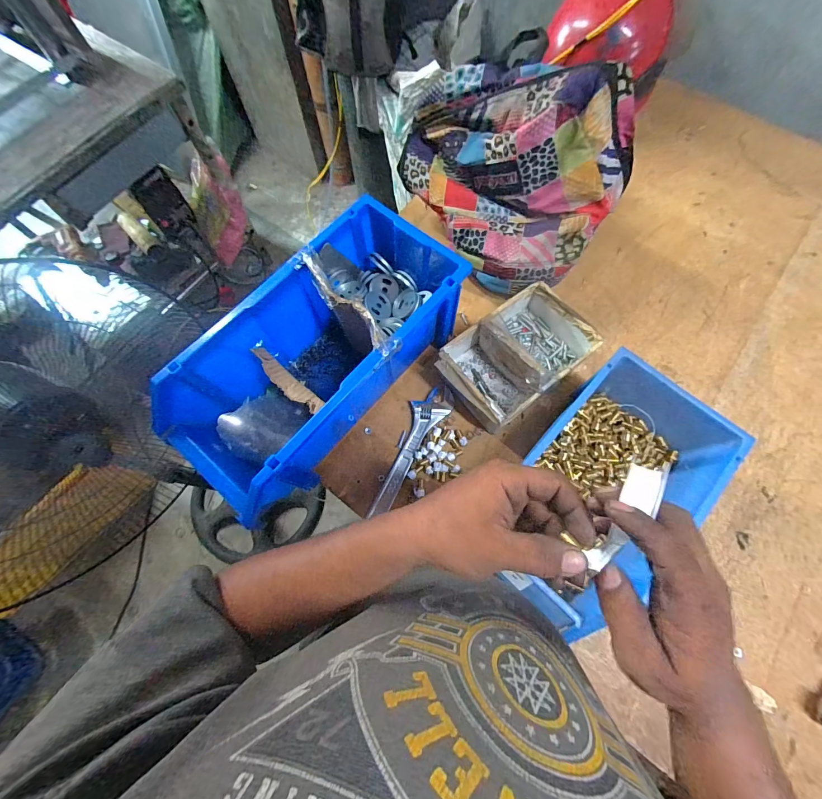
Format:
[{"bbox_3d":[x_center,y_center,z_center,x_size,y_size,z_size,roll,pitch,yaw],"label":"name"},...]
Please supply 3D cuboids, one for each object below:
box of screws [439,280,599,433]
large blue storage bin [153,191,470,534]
[{"bbox_3d":[0.174,-0.078,0.588,0.248,0.092,0.160,-37,74,-10],"label":"box of screws"},{"bbox_3d":[-0.136,-0.059,0.540,0.205,0.178,0.436,39,77,13],"label":"large blue storage bin"}]

